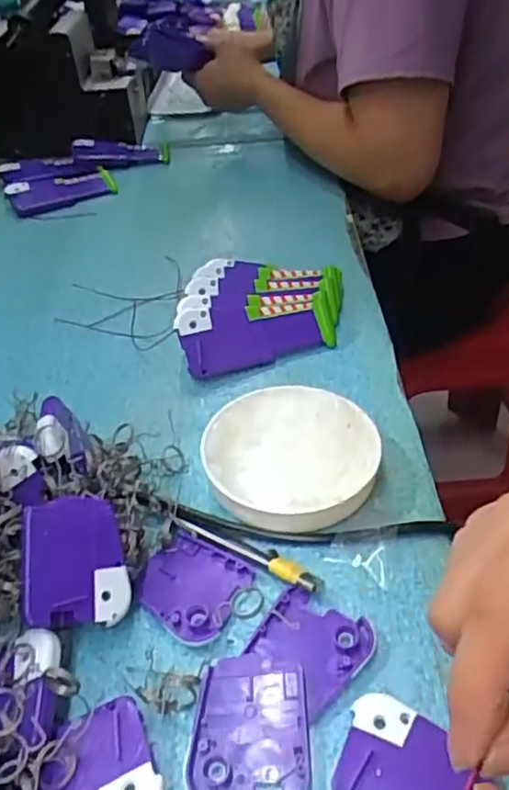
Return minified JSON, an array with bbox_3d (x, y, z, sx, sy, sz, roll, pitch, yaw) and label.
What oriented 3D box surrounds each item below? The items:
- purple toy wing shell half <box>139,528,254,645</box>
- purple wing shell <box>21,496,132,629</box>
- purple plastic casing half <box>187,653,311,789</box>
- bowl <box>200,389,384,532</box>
[{"bbox_3d":[-0.036,0.104,0.346,0.058,0.007,0.050,24,48,29],"label":"purple toy wing shell half"},{"bbox_3d":[-0.089,0.083,0.319,0.050,0.005,0.061,3,70,-27],"label":"purple wing shell"},{"bbox_3d":[-0.002,0.150,0.290,0.052,0.007,0.060,-3,41,2],"label":"purple plastic casing half"},{"bbox_3d":[0.023,0.038,0.396,0.105,0.025,0.104,-2,41,2],"label":"bowl"}]

